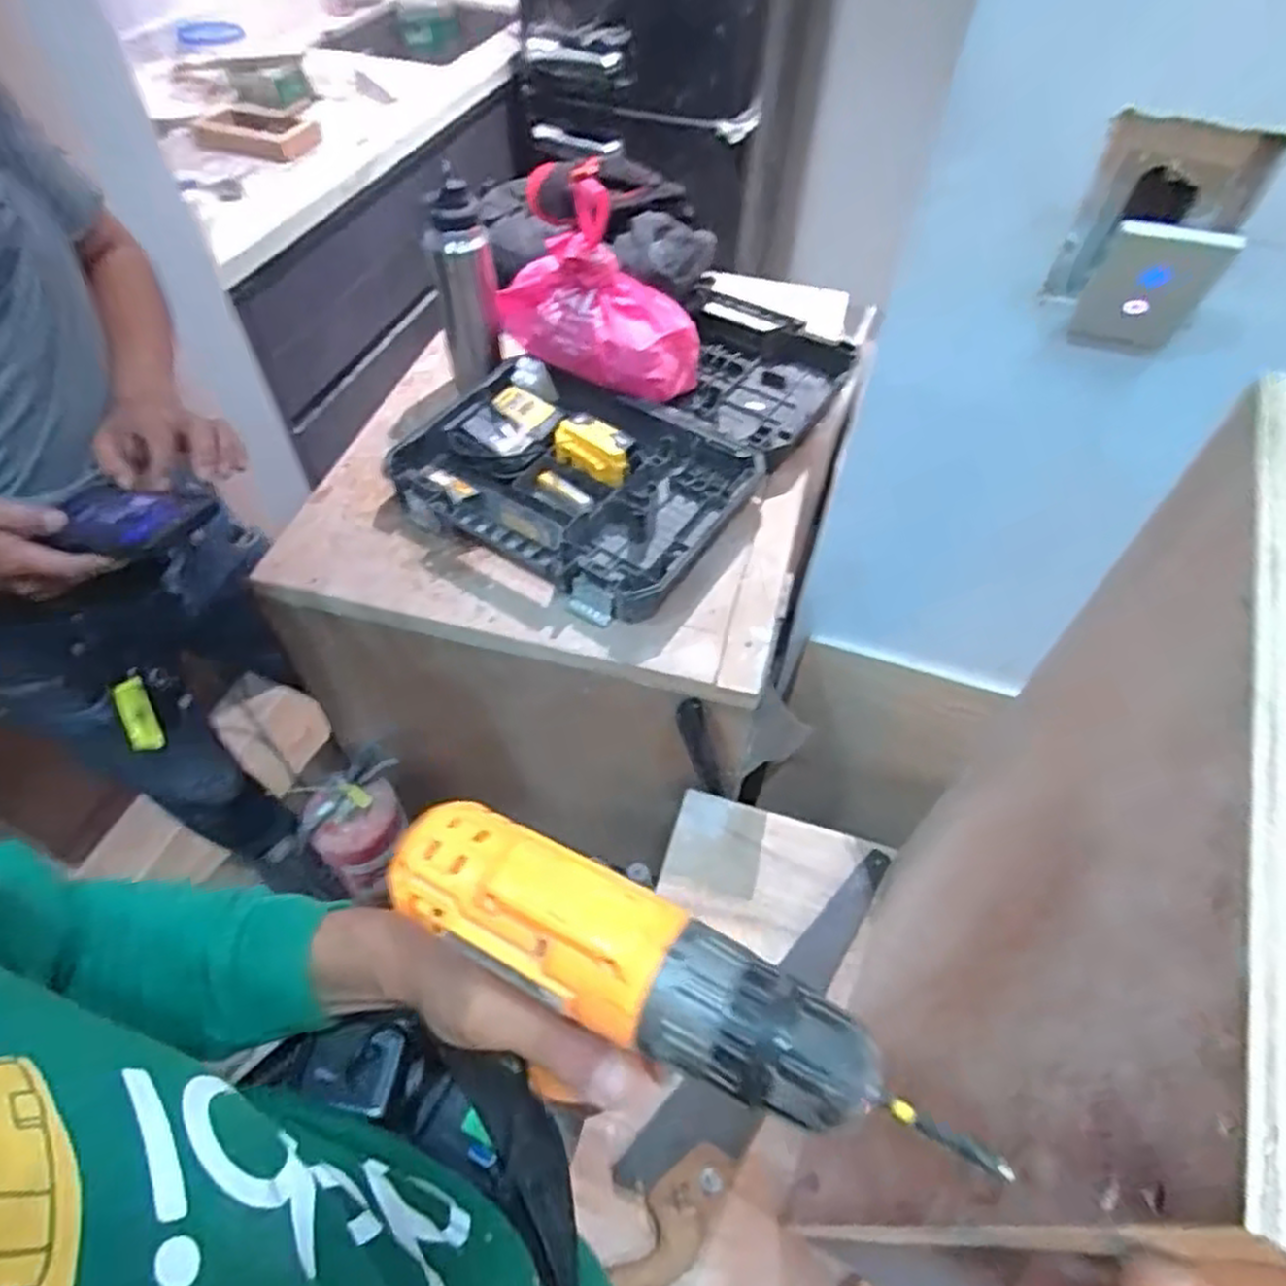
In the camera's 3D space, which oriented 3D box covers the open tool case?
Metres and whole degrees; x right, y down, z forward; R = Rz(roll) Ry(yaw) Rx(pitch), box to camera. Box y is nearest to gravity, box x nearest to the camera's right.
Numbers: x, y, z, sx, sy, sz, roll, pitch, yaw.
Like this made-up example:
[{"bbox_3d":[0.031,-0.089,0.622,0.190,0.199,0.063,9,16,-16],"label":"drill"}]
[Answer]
[{"bbox_3d":[-0.007,-0.326,1.139,0.457,0.101,0.650,29,57,19],"label":"open tool case"}]

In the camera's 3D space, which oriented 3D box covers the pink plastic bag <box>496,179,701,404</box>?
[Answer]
[{"bbox_3d":[-0.073,-0.483,1.086,0.304,0.226,0.148,13,53,8],"label":"pink plastic bag"}]

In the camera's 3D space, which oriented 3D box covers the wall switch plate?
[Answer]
[{"bbox_3d":[0.419,-0.290,0.640,0.086,0.122,0.018,14,64,14],"label":"wall switch plate"}]

